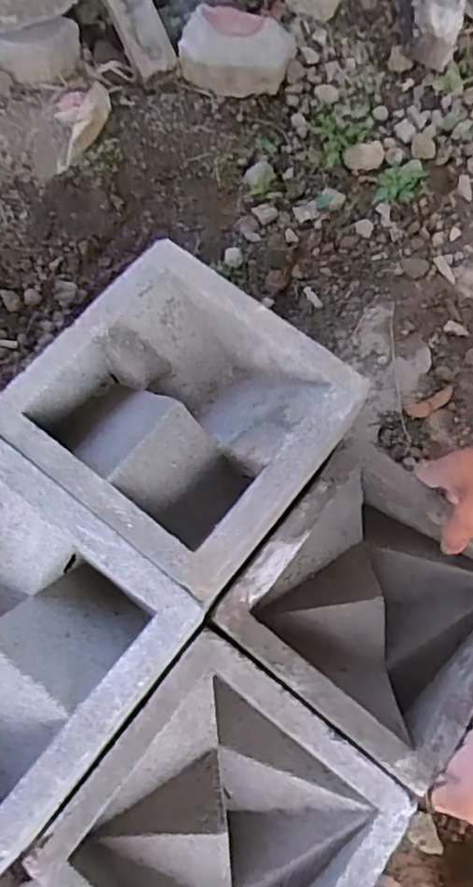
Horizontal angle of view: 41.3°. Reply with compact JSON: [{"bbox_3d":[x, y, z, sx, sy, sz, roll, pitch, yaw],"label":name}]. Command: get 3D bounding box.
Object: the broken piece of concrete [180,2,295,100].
[{"bbox_3d":[0.004,-0.569,0.911,0.170,0.064,0.098,-5,68,-5],"label":"broken piece of concrete"}]

